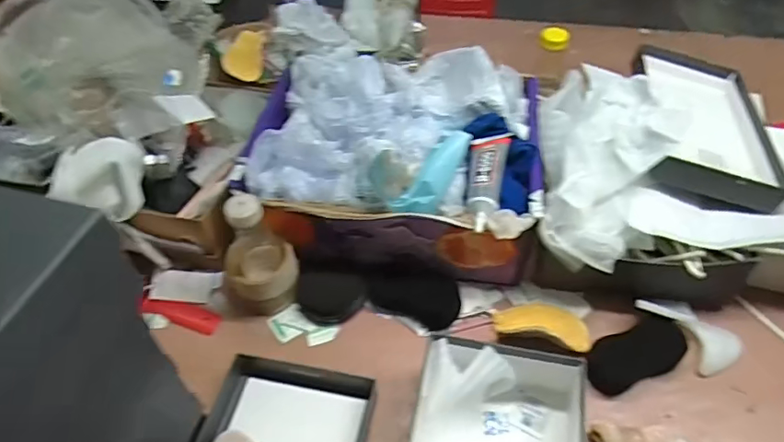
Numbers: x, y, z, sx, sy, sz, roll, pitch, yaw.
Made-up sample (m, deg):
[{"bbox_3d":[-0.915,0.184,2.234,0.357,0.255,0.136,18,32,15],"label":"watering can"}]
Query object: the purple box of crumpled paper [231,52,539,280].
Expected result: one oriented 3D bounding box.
[{"bbox_3d":[0.006,-0.101,0.792,0.399,0.162,0.321,4,50,6],"label":"purple box of crumpled paper"}]

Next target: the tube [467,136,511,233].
[{"bbox_3d":[0.120,-0.060,0.703,0.048,0.024,0.169,9,51,9],"label":"tube"}]

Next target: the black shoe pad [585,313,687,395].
[{"bbox_3d":[0.302,0.166,0.674,0.125,0.008,0.065,-25,78,-2],"label":"black shoe pad"}]

